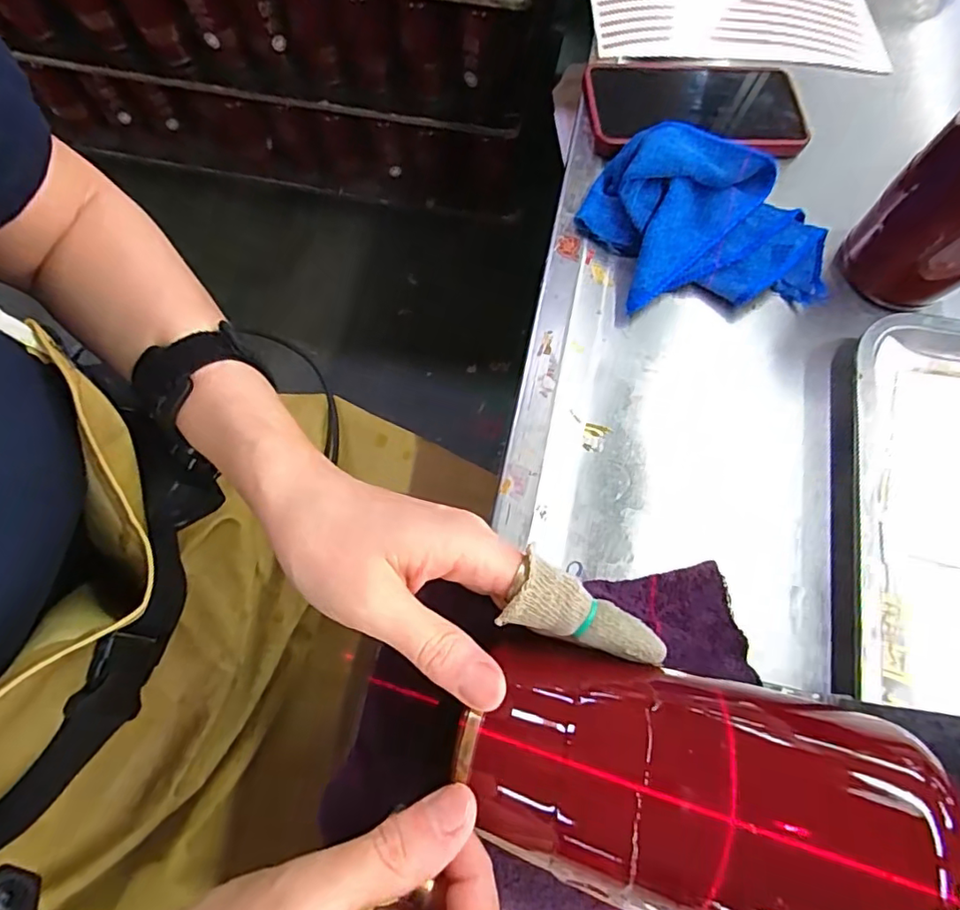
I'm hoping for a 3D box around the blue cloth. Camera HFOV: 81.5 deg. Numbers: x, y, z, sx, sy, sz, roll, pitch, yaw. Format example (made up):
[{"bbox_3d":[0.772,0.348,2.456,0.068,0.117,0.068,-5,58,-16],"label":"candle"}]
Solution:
[{"bbox_3d":[0.153,-0.162,0.377,0.160,0.049,0.112,-4,70,-4],"label":"blue cloth"}]

